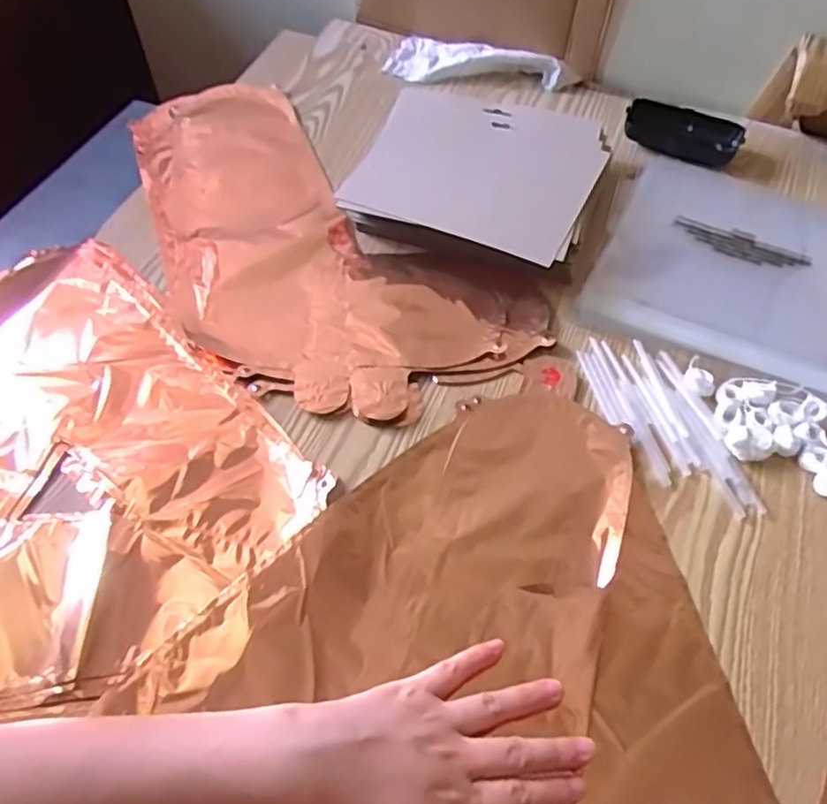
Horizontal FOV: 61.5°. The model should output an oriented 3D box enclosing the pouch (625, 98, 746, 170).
[{"bbox_3d":[0.261,-0.261,0.672,0.107,0.024,0.047,19,57,12],"label":"pouch"}]

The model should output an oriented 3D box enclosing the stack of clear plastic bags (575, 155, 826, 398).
[{"bbox_3d":[0.269,-0.122,0.583,0.200,0.011,0.230,22,58,14],"label":"stack of clear plastic bags"}]

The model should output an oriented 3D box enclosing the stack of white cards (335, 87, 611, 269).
[{"bbox_3d":[0.056,-0.194,0.612,0.199,0.038,0.191,17,57,11],"label":"stack of white cards"}]

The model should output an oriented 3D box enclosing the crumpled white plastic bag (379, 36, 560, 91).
[{"bbox_3d":[0.064,-0.367,0.741,0.181,0.030,0.067,9,56,6],"label":"crumpled white plastic bag"}]

